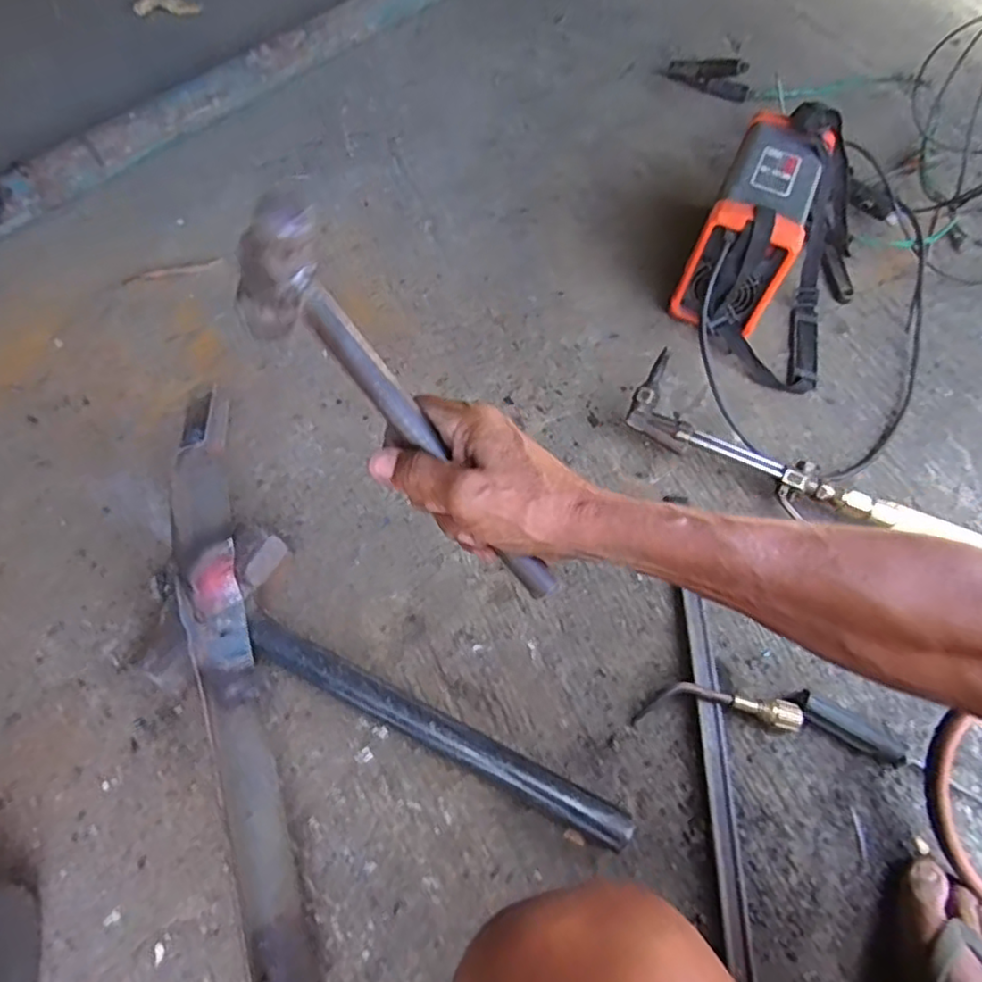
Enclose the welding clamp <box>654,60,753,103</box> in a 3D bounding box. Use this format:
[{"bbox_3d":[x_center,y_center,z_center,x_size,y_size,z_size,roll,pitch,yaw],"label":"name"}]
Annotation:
[{"bbox_3d":[0.362,-0.701,1.099,0.156,0.058,0.034,29,64,11],"label":"welding clamp"}]

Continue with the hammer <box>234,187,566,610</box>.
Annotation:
[{"bbox_3d":[-0.053,-0.038,0.389,0.036,0.095,0.264,-41,95,-22],"label":"hammer"}]

